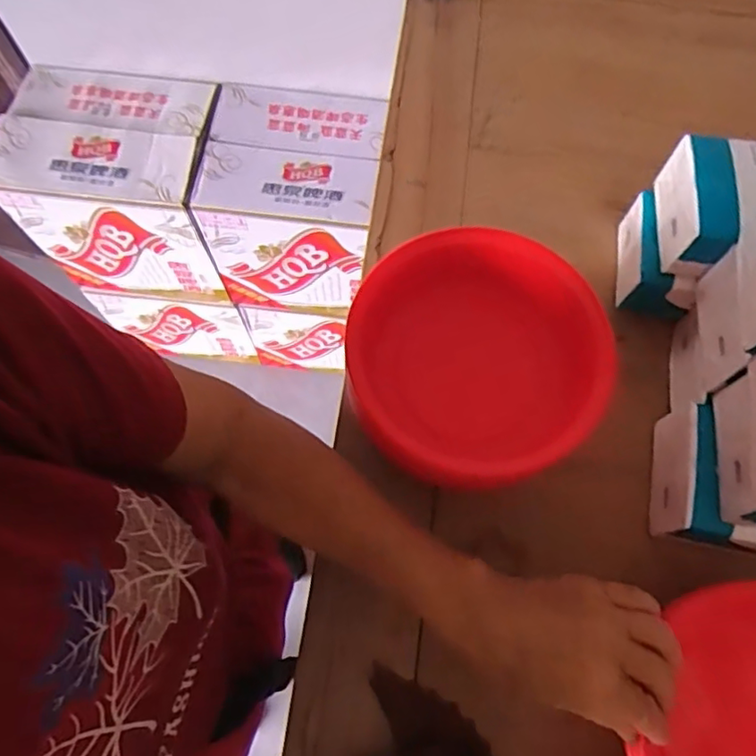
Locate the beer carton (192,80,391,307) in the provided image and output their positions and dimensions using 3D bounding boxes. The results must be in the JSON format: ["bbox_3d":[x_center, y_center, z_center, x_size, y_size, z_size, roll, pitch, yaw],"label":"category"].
[{"bbox_3d":[-0.135,-0.288,1.001,0.241,0.277,0.233,8,70,2],"label":"beer carton"}]

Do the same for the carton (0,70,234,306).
[{"bbox_3d":[-0.403,-0.317,0.995,0.291,0.269,0.232,8,70,2],"label":"carton"}]

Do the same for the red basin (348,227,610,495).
[{"bbox_3d":[0.066,-0.012,0.414,0.177,0.063,0.161,0,70,-1],"label":"red basin"}]

